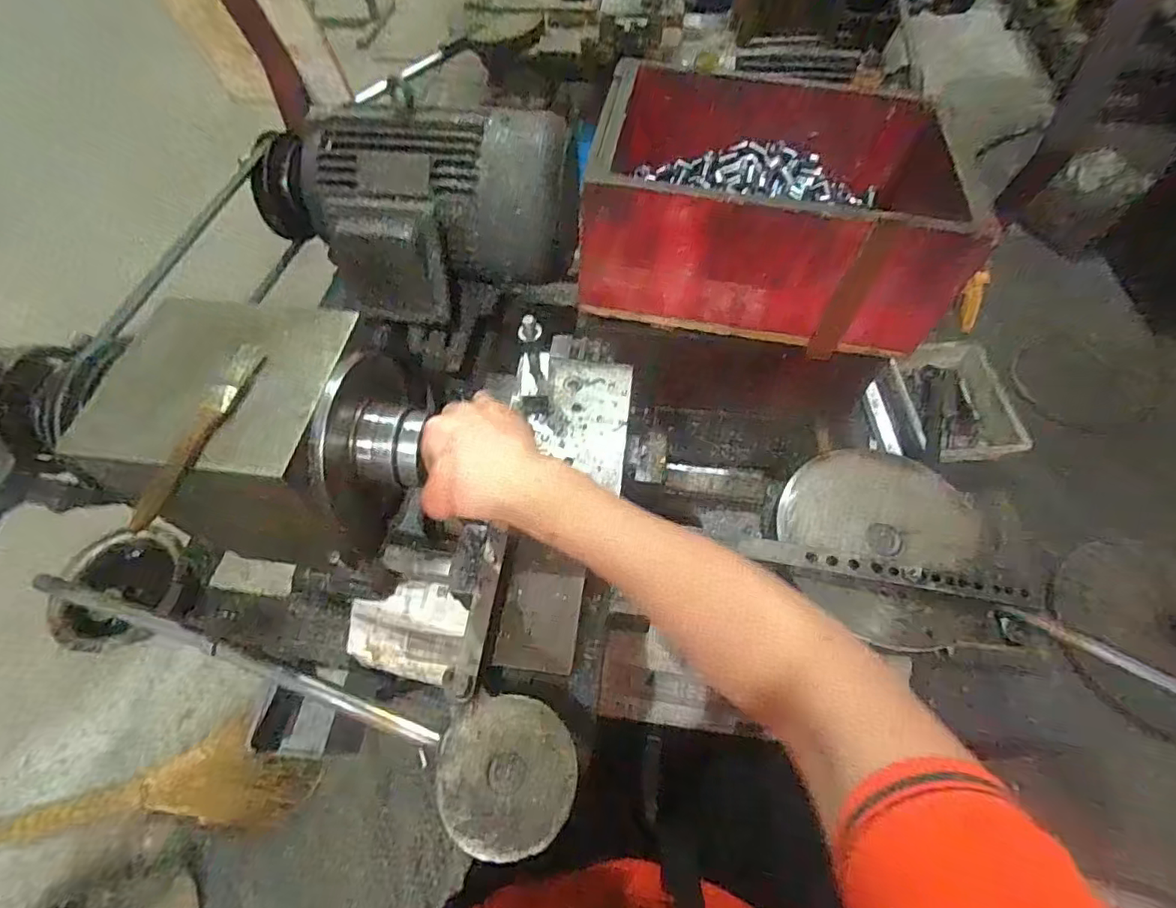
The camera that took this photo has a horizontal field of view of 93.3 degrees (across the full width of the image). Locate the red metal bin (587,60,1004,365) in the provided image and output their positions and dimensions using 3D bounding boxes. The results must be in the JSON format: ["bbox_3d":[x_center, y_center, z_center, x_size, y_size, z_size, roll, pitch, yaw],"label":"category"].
[{"bbox_3d":[0.185,-0.270,0.588,0.344,0.146,0.260,8,59,6],"label":"red metal bin"}]

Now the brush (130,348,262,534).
[{"bbox_3d":[-0.269,-0.019,0.386,0.018,0.014,0.151,7,58,5],"label":"brush"}]

